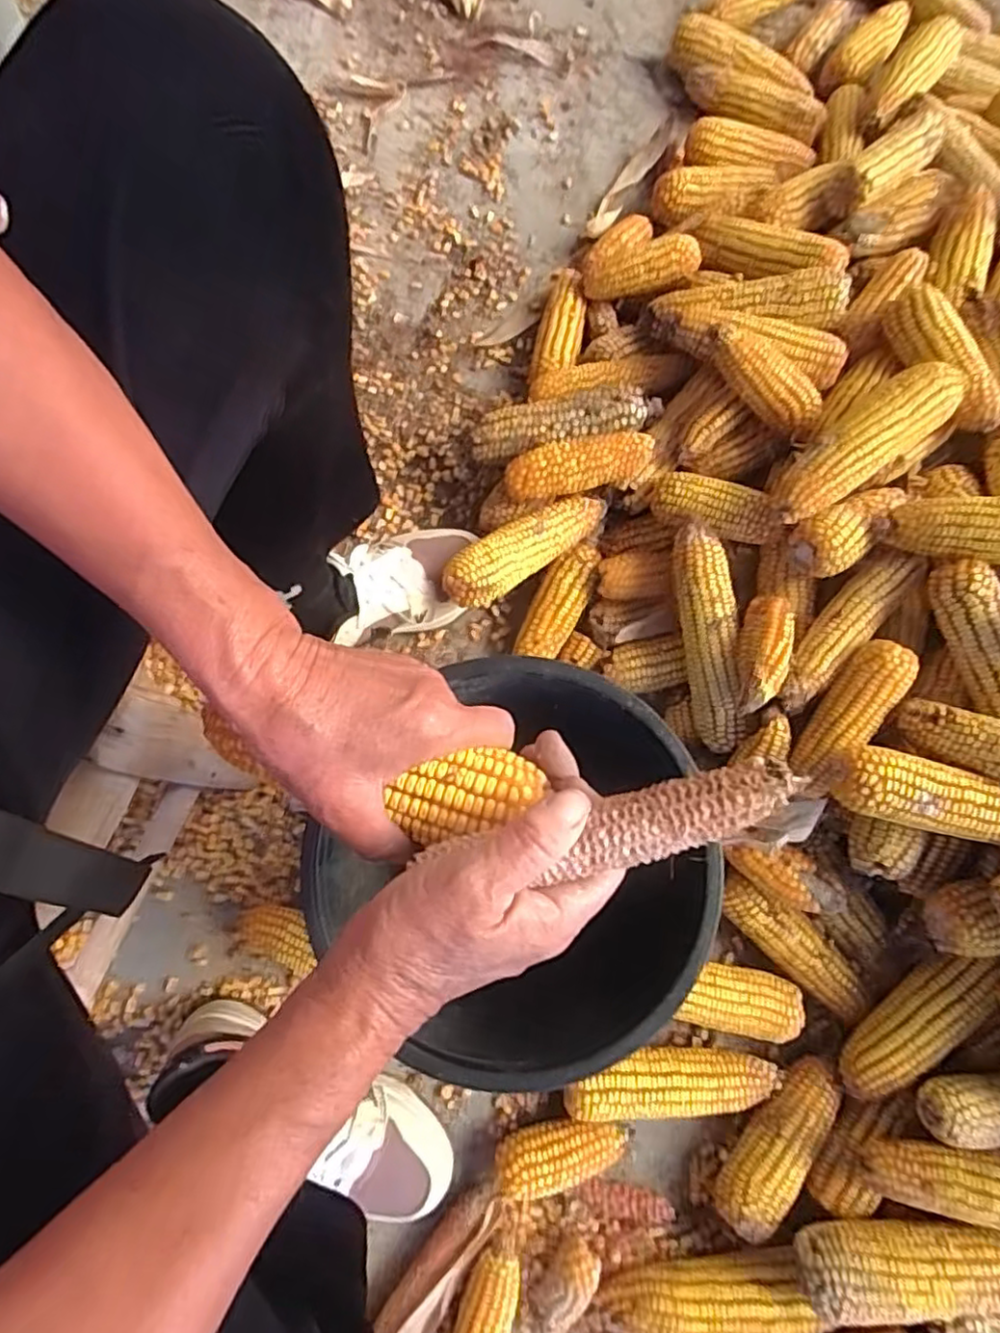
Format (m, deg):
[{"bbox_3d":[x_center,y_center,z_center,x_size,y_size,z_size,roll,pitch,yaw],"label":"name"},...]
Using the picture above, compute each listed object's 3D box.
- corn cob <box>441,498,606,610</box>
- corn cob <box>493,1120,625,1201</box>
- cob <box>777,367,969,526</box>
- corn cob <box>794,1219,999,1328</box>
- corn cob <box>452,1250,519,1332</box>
[{"bbox_3d":[0.024,-0.108,0.581,0.162,0.036,0.044,-38,80,-8],"label":"corn cob"},{"bbox_3d":[0.048,0.393,0.535,0.101,0.043,0.044,-17,78,-4],"label":"corn cob"},{"bbox_3d":[0.288,-0.176,0.536,0.168,0.059,0.051,-35,80,-8],"label":"cob"},{"bbox_3d":[0.304,0.434,0.475,0.176,0.048,0.053,-3,77,-1],"label":"corn cob"},{"bbox_3d":[-0.013,0.505,0.503,0.045,0.039,0.090,11,77,2],"label":"corn cob"}]

